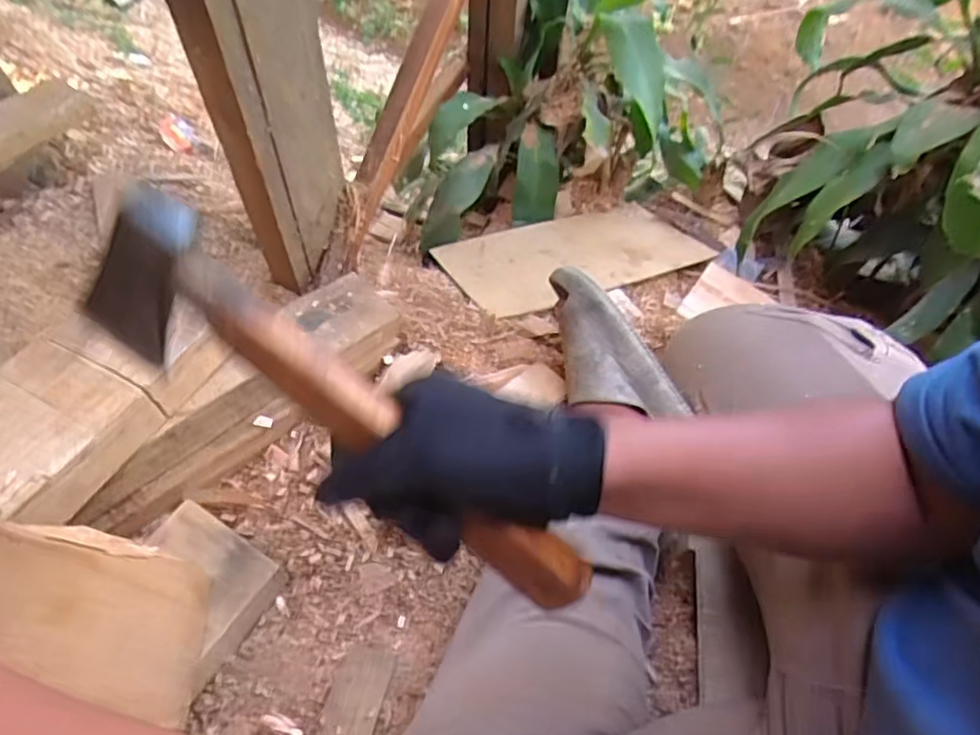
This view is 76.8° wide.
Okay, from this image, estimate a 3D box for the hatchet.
[{"bbox_3d":[-0.078,0.034,0.348,0.318,0.091,0.045,38,59,-7],"label":"hatchet"}]

